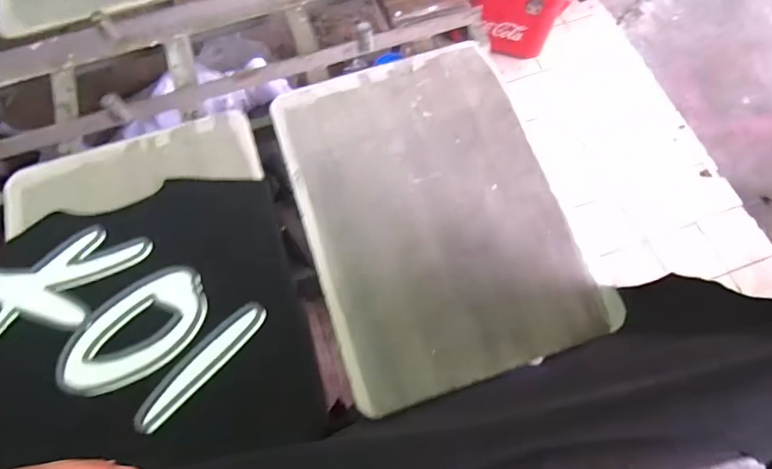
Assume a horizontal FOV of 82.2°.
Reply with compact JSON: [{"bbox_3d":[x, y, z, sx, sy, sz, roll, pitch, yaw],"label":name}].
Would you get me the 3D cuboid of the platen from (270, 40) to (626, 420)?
[{"bbox_3d":[0.067,-0.053,0.708,0.390,0.018,0.548,-18,70,-5],"label":"platen"}]

